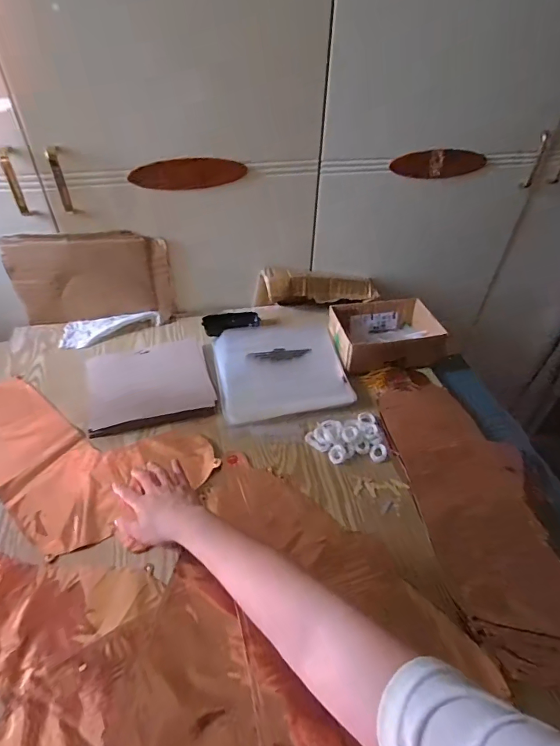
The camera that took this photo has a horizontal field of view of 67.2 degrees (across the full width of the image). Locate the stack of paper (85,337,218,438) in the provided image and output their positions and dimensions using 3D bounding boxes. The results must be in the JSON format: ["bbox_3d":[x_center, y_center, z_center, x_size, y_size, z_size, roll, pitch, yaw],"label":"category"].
[{"bbox_3d":[-0.221,0.014,0.724,0.198,0.017,0.182,-10,48,-11],"label":"stack of paper"}]

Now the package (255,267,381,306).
[{"bbox_3d":[0.076,-0.188,0.905,0.257,0.065,0.069,-1,45,-3],"label":"package"}]

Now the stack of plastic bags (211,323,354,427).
[{"bbox_3d":[-0.002,-0.016,0.778,0.225,0.016,0.229,-7,48,-9],"label":"stack of plastic bags"}]

